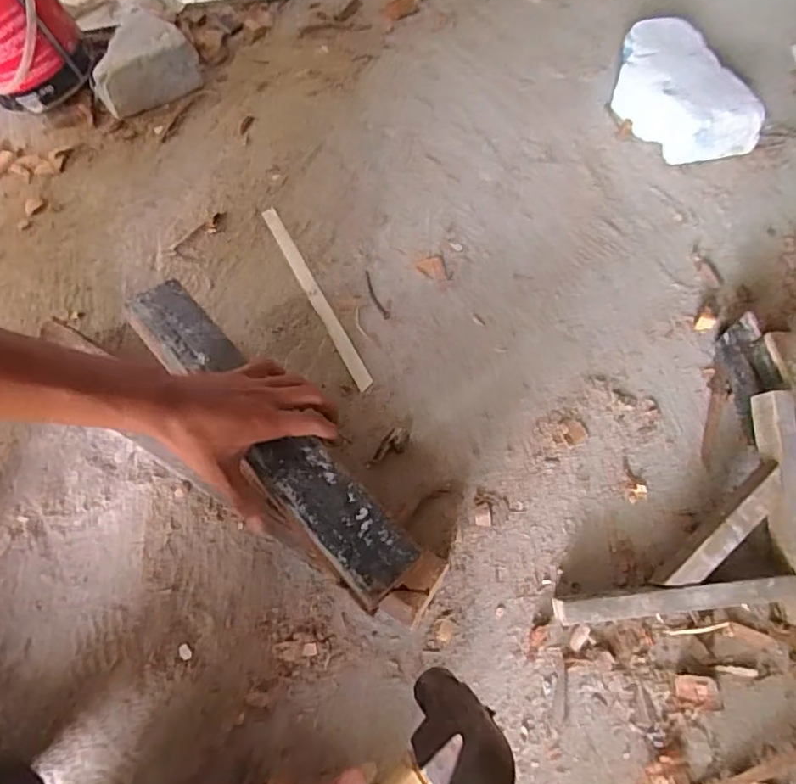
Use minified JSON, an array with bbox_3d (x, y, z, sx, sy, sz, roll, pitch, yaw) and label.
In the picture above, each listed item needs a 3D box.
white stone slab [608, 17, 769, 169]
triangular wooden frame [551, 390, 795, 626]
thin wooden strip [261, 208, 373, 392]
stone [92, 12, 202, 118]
[{"bbox_3d":[0.366,-0.395,0.725,0.119,0.071,0.217,-24,67,-10],"label":"white stone slab"},{"bbox_3d":[0.247,0.103,0.486,0.216,0.077,0.190,0,65,1],"label":"triangular wooden frame"},{"bbox_3d":[-0.097,-0.114,0.630,0.018,0.007,0.271,-26,67,-11],"label":"thin wooden strip"},{"bbox_3d":[-0.367,-0.458,0.759,0.139,0.073,0.119,-36,70,-15],"label":"stone"}]

